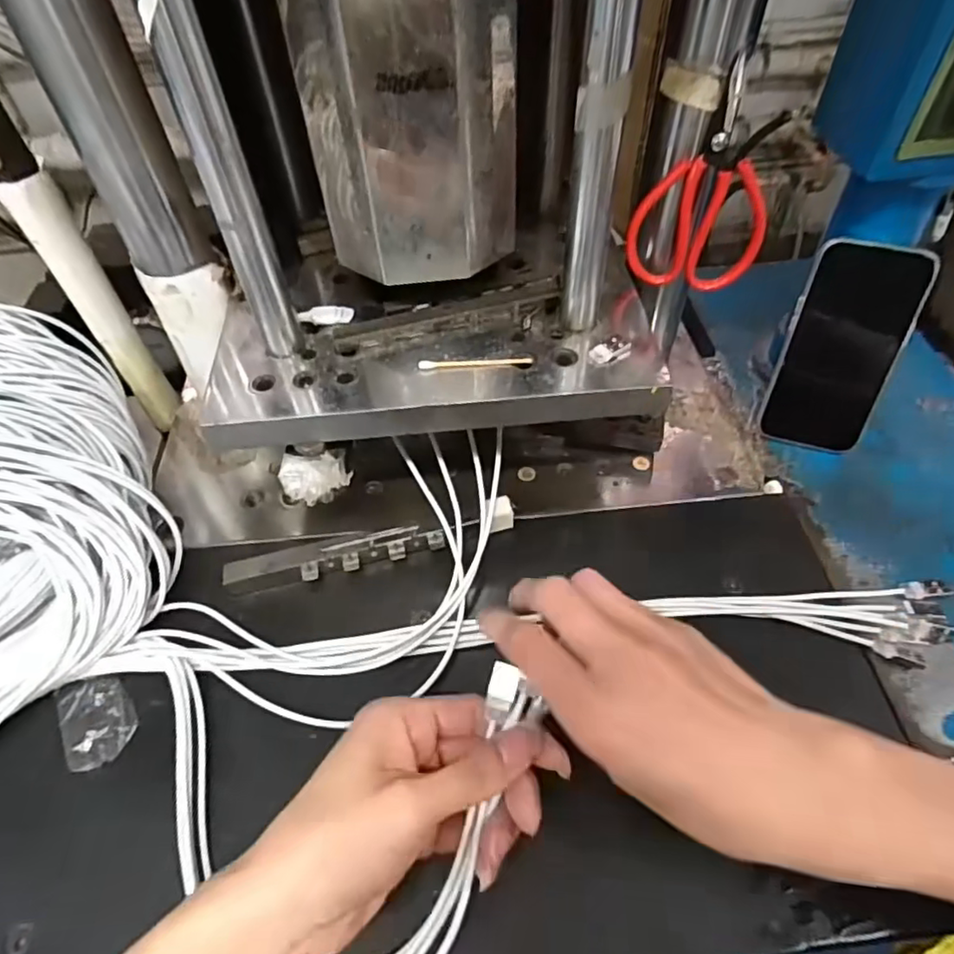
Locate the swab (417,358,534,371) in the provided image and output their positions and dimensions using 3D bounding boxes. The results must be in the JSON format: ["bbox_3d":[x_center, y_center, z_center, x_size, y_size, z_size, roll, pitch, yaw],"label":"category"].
[{"bbox_3d":[-0.001,-0.071,0.373,0.069,0.004,0.007,-5,52,-1],"label":"swab"}]

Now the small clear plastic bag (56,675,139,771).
[{"bbox_3d":[-0.228,0.144,0.364,0.038,0.004,0.058,-27,55,-17],"label":"small clear plastic bag"}]

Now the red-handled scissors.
[{"bbox_3d":[0.141,-0.177,0.375,0.083,0.125,0.023,-1,52,2],"label":"red-handled scissors"}]

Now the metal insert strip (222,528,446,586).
[{"bbox_3d":[-0.097,0.053,0.417,0.145,0.012,0.022,-13,52,-7],"label":"metal insert strip"}]

